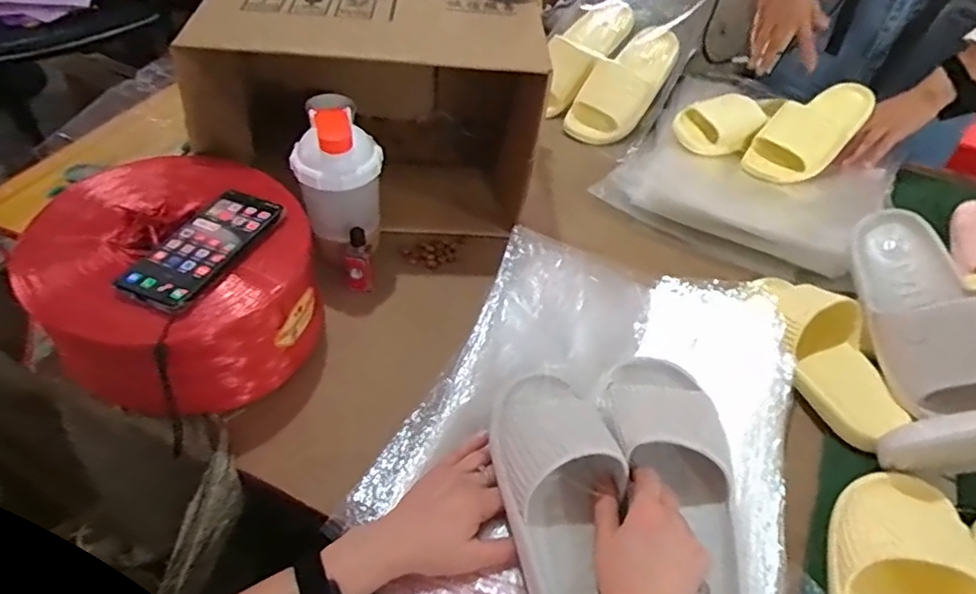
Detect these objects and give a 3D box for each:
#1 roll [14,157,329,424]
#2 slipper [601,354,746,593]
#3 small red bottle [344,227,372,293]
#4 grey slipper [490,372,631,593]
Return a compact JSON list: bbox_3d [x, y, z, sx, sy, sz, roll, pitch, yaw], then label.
[{"bbox_3d":[-0.320,-0.015,0.660,0.272,0.148,0.255,16,47,12],"label":"roll"},{"bbox_3d":[0.175,0.168,0.552,0.108,0.064,0.278,-5,56,-9],"label":"slipper"},{"bbox_3d":[-0.156,-0.045,0.727,0.028,0.090,0.022,-12,48,-15],"label":"small red bottle"},{"bbox_3d":[0.065,0.174,0.523,0.105,0.067,0.258,-1,57,-5],"label":"grey slipper"}]

